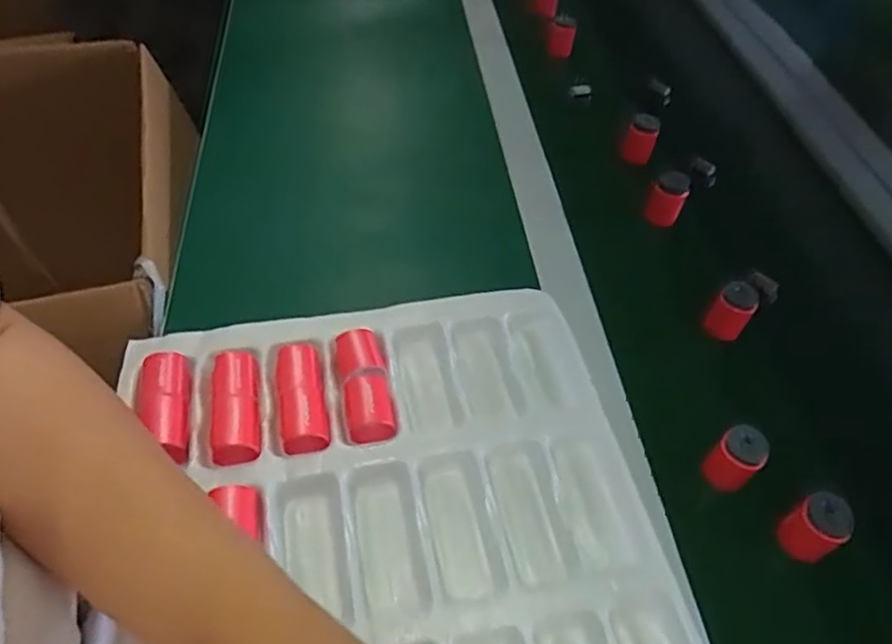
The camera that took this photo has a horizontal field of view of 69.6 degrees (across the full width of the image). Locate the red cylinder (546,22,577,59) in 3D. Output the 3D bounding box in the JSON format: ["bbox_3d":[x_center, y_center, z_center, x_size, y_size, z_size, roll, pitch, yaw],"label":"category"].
[{"bbox_3d":[0.140,-0.346,0.782,0.032,0.035,0.029,10,51,5],"label":"red cylinder"}]

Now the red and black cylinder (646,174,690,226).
[{"bbox_3d":[0.205,-0.116,0.597,0.032,0.038,0.032,22,53,15],"label":"red and black cylinder"}]

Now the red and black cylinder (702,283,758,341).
[{"bbox_3d":[0.233,-0.010,0.519,0.029,0.043,0.031,1,51,-2],"label":"red and black cylinder"}]

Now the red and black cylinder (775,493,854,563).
[{"bbox_3d":[0.230,0.130,0.401,0.033,0.039,0.029,-22,55,-19],"label":"red and black cylinder"}]

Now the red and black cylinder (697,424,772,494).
[{"bbox_3d":[0.192,0.091,0.426,0.033,0.037,0.028,-31,59,-25],"label":"red and black cylinder"}]

